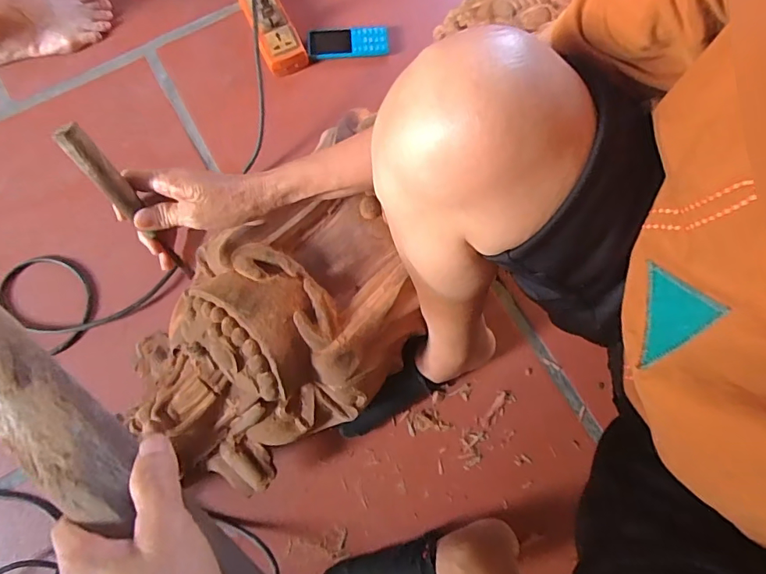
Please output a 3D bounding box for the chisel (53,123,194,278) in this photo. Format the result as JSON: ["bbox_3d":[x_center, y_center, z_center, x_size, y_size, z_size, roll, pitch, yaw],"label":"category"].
[{"bbox_3d":[-0.222,-0.066,0.427,0.020,0.173,0.014,-32,47,-8],"label":"chisel"}]

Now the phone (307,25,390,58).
[{"bbox_3d":[-0.055,-0.388,0.750,0.126,0.009,0.051,-4,82,1],"label":"phone"}]

